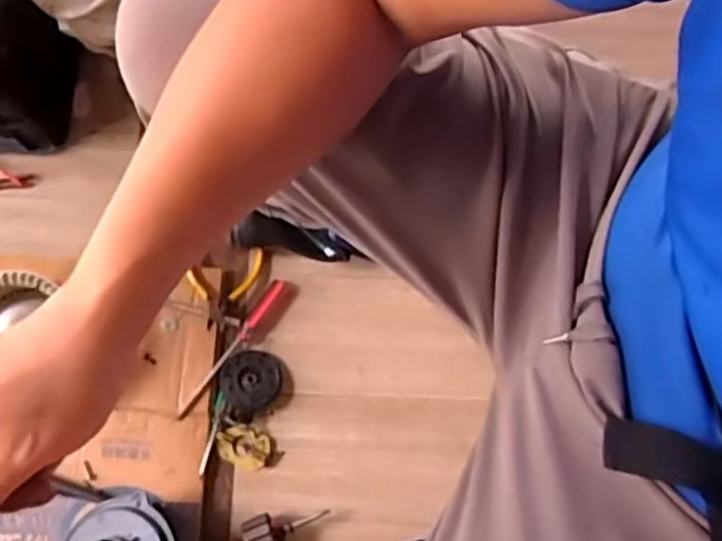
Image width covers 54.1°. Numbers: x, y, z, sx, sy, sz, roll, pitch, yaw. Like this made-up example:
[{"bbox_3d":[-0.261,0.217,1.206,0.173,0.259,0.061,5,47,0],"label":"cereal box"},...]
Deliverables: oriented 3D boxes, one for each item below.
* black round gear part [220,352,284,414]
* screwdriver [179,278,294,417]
[{"bbox_3d":[-0.126,0.128,0.816,0.067,0.014,0.069,0,78,-2],"label":"black round gear part"},{"bbox_3d":[-0.141,0.093,0.821,0.031,0.019,0.189,33,79,5],"label":"screwdriver"}]

